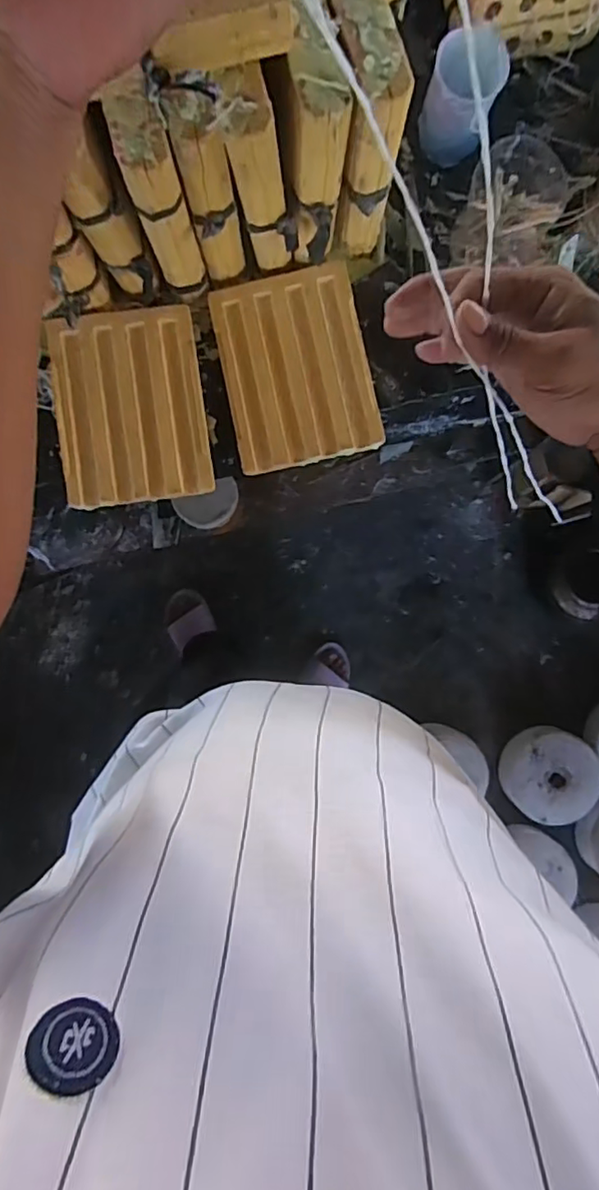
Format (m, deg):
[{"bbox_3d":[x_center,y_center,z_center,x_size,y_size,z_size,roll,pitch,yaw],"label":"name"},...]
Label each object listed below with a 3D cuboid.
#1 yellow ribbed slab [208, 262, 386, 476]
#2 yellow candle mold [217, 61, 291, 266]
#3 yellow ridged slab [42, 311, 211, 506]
[{"bbox_3d":[-0.004,-0.261,0.660,0.163,0.015,0.217,-11,88,-1],"label":"yellow ribbed slab"},{"bbox_3d":[-0.042,-0.399,0.572,0.056,0.196,0.063,-8,88,-1],"label":"yellow candle mold"},{"bbox_3d":[-0.193,-0.215,0.659,0.165,0.015,0.212,-8,88,-1],"label":"yellow ridged slab"}]

